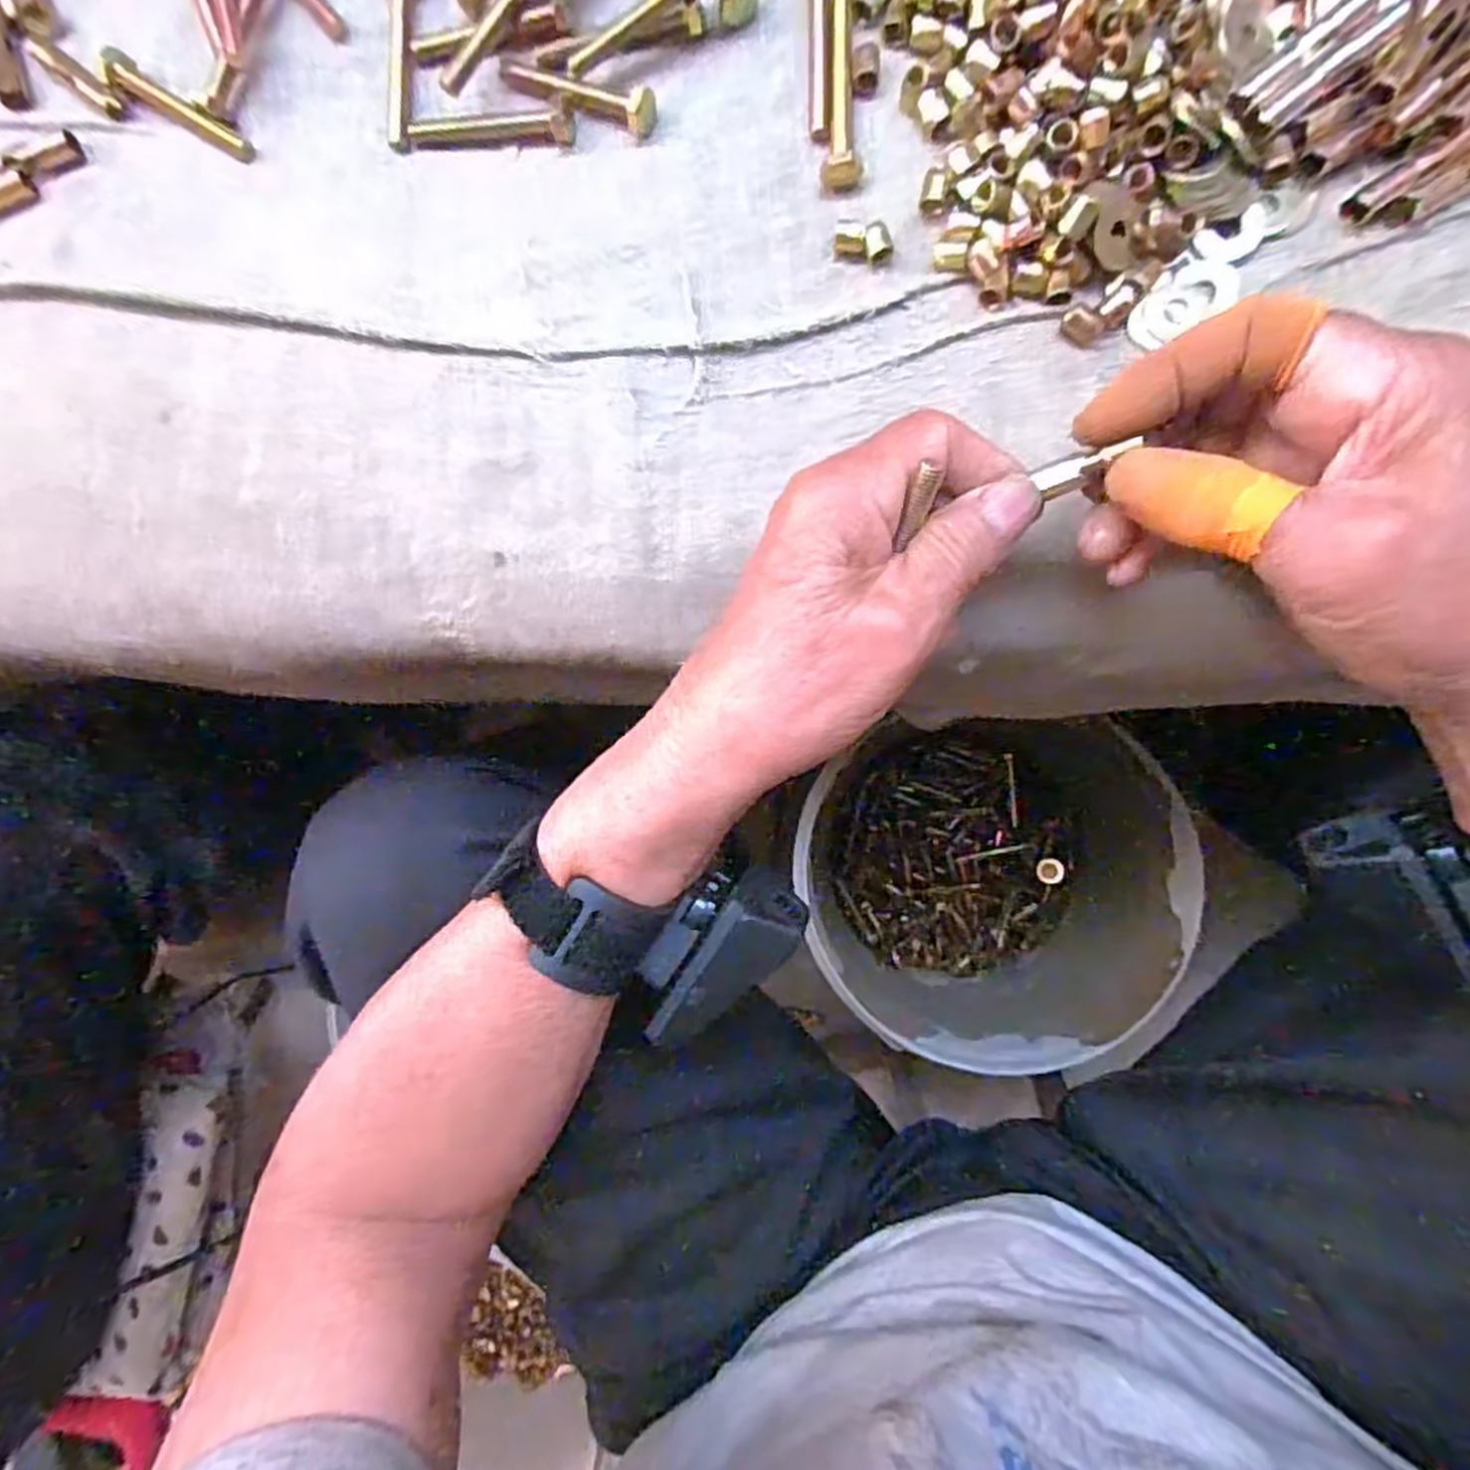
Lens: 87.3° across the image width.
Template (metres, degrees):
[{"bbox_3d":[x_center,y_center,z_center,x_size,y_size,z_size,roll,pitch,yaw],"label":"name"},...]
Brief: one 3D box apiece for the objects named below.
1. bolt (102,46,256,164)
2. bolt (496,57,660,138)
[{"bbox_3d":[-0.226,-0.253,0.310,0.065,0.013,0.013,34,94,7],"label":"bolt"},{"bbox_3d":[-0.061,-0.240,0.288,0.065,0.013,0.013,22,92,7],"label":"bolt"}]

